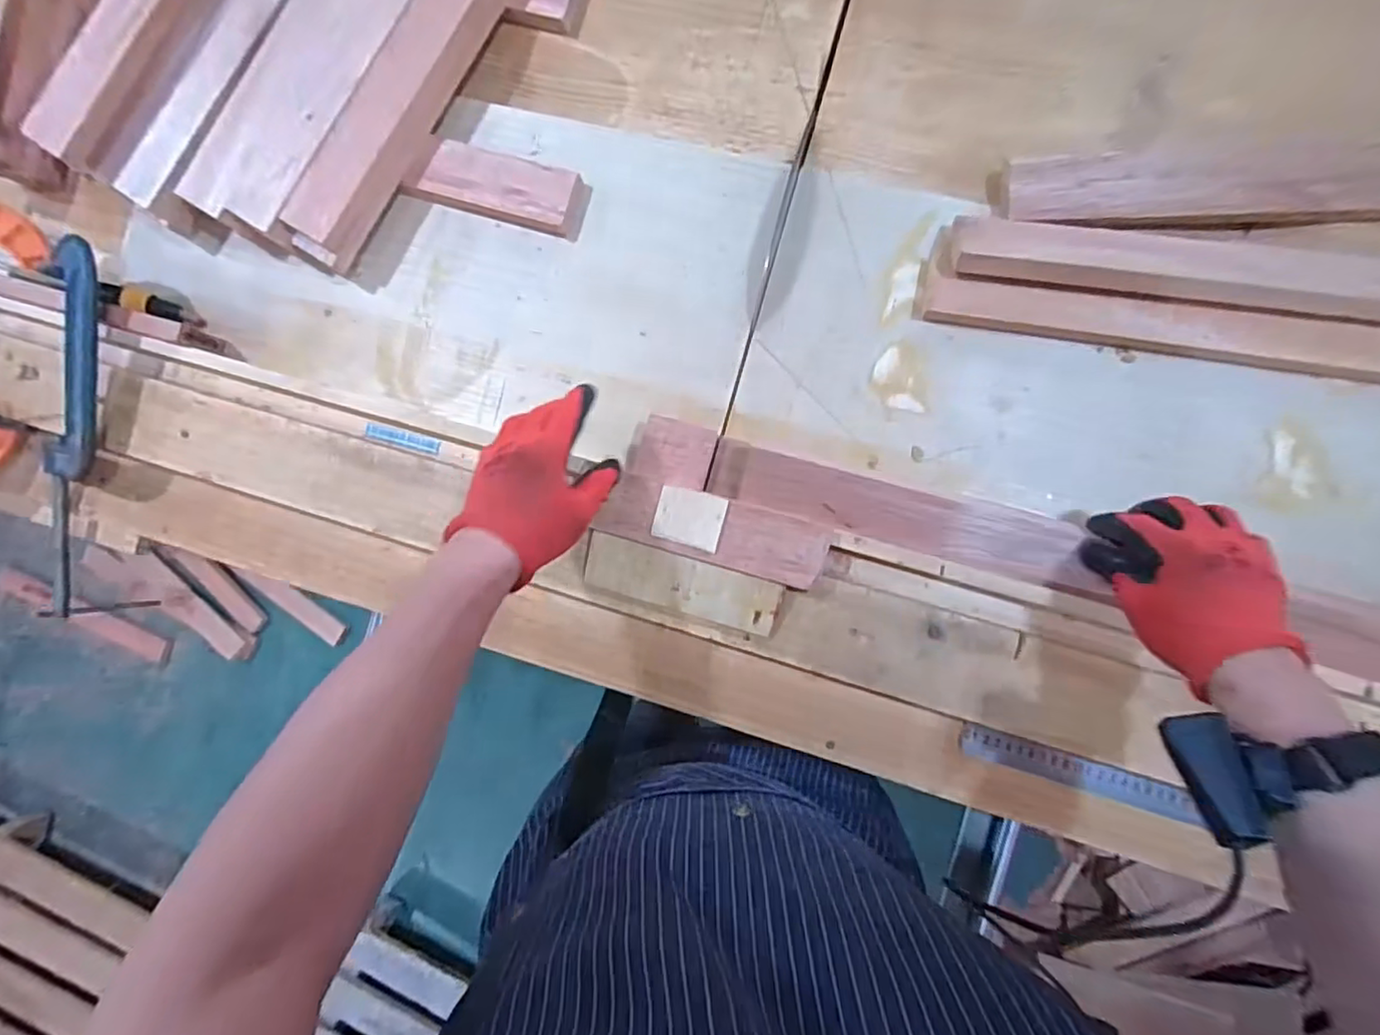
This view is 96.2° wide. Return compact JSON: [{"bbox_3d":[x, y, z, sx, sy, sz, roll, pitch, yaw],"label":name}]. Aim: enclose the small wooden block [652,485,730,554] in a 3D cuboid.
[{"bbox_3d":[0.000,0.001,0.531,0.058,0.004,0.047,15,91,9],"label":"small wooden block"}]

